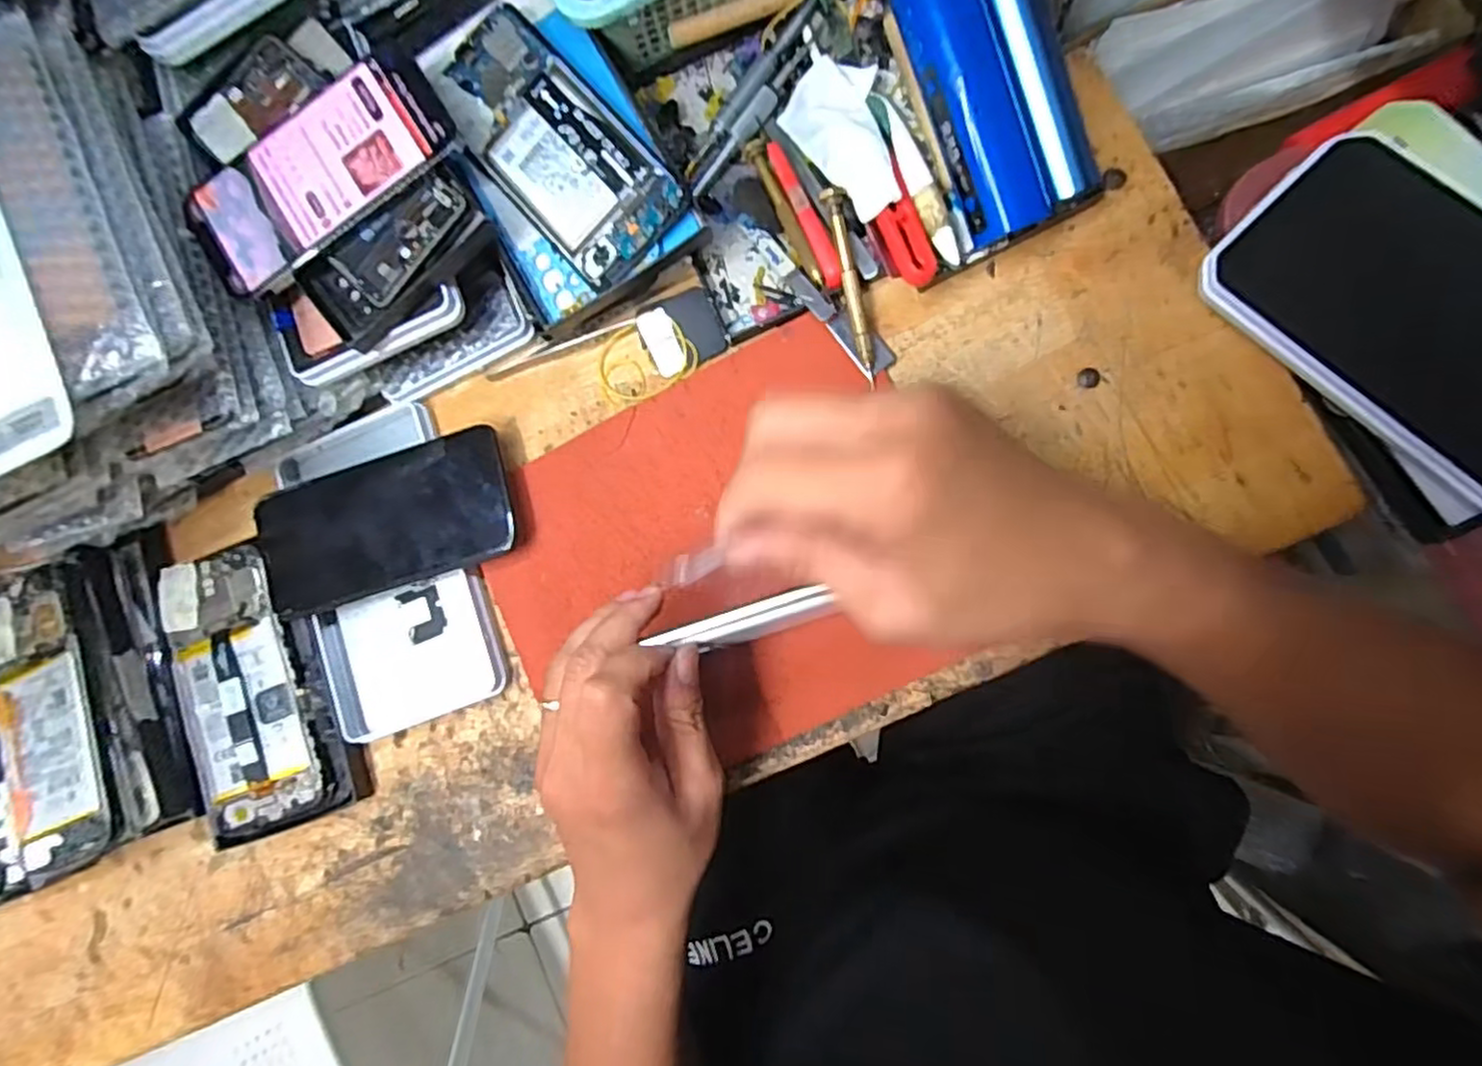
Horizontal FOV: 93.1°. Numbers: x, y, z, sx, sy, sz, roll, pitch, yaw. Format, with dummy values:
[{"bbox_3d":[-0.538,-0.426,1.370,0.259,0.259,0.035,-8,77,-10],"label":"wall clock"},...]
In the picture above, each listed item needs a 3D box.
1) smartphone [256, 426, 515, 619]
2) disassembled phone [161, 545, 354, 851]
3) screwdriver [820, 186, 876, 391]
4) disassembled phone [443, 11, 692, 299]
[{"bbox_3d":[-0.207,-0.005,0.408,0.155,0.011,0.075,-17,83,8],"label":"smartphone"},{"bbox_3d":[-0.296,0.093,0.415,0.077,0.009,0.168,-21,82,7],"label":"disassembled phone"},{"bbox_3d":[0.059,-0.128,0.370,0.011,0.007,0.103,-13,97,5],"label":"screwdriver"},{"bbox_3d":[-0.100,-0.207,0.375,0.071,0.008,0.150,-42,86,12],"label":"disassembled phone"}]

